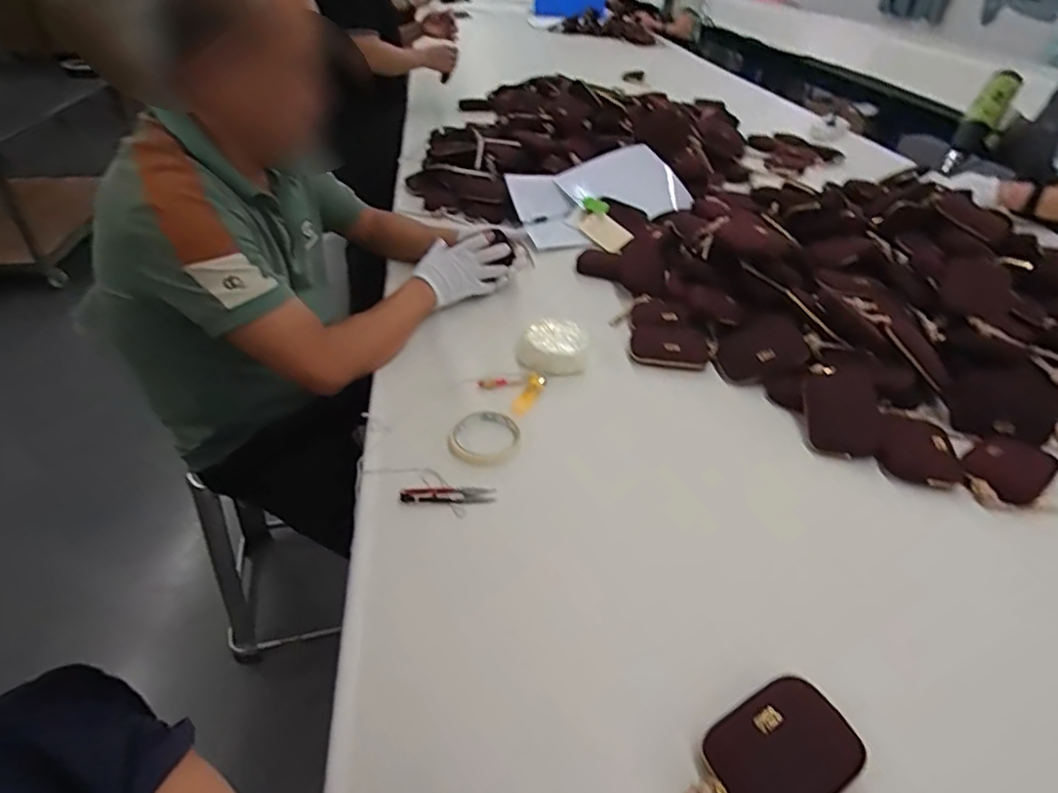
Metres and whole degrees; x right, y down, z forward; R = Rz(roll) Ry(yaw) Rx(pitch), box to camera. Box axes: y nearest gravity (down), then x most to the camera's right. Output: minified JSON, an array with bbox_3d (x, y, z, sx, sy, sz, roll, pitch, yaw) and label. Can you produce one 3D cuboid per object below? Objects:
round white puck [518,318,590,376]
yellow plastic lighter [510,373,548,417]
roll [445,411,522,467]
[{"bbox_3d":[0.038,-0.074,0.883,0.101,0.038,0.090,11,38,11],"label":"round white puck"},{"bbox_3d":[0.000,-0.003,0.828,0.027,0.008,0.090,16,39,17],"label":"yellow plastic lighter"},{"bbox_3d":[-0.054,0.050,0.750,0.086,0.014,0.081,2,37,-1],"label":"roll"}]

